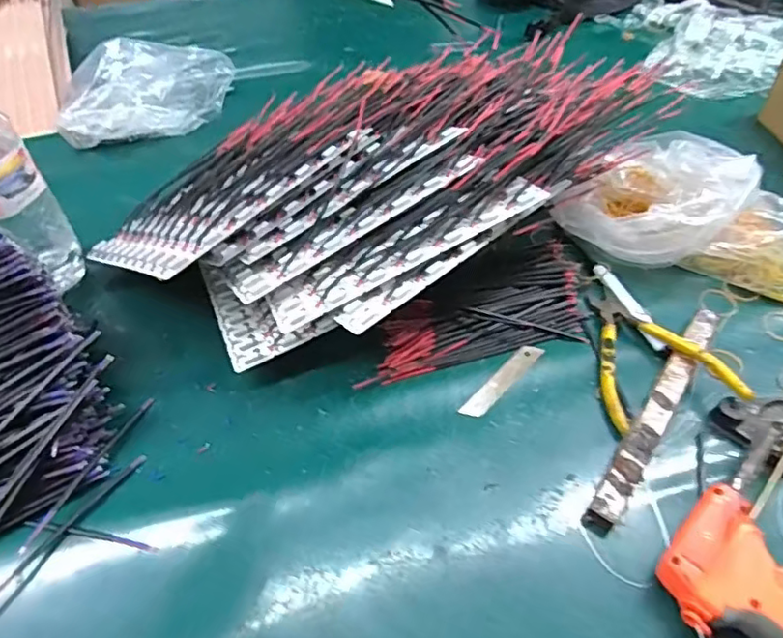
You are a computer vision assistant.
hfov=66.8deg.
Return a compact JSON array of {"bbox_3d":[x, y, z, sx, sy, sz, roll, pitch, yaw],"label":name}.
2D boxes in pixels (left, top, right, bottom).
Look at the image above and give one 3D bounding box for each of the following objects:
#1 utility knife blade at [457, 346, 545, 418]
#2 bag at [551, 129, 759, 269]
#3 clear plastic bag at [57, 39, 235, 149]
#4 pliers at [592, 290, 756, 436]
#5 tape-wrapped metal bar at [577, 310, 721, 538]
[{"bbox_3d":[0.097,0.053,0.516,0.018,0.004,0.095,37,61,26],"label":"utility knife blade"},{"bbox_3d":[0.258,-0.115,0.578,0.147,0.095,0.137,-29,57,-21],"label":"bag"},{"bbox_3d":[-0.314,-0.279,0.732,0.216,0.075,0.121,7,52,6],"label":"clear plastic bag"},{"bbox_3d":[0.218,0.024,0.515,0.101,0.029,0.143,-11,52,-8],"label":"pliers"},{"bbox_3d":[0.218,0.073,0.485,0.025,0.018,0.232,29,57,22],"label":"tape-wrapped metal bar"}]

